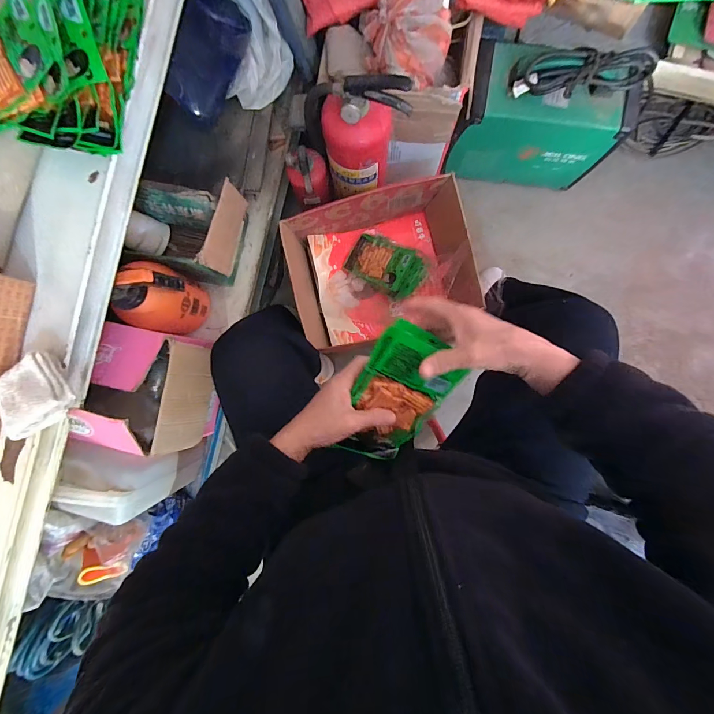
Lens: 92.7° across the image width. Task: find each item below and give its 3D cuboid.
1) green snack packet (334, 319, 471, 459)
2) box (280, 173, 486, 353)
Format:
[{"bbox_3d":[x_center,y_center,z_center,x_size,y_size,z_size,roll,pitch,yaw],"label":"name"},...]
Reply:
[{"bbox_3d":[0.044,0.048,0.397,0.103,0.030,0.169,23,119,-19],"label":"green snack packet"},{"bbox_3d":[0.054,-0.207,0.811,0.394,0.172,0.316,-18,87,3],"label":"box"}]

